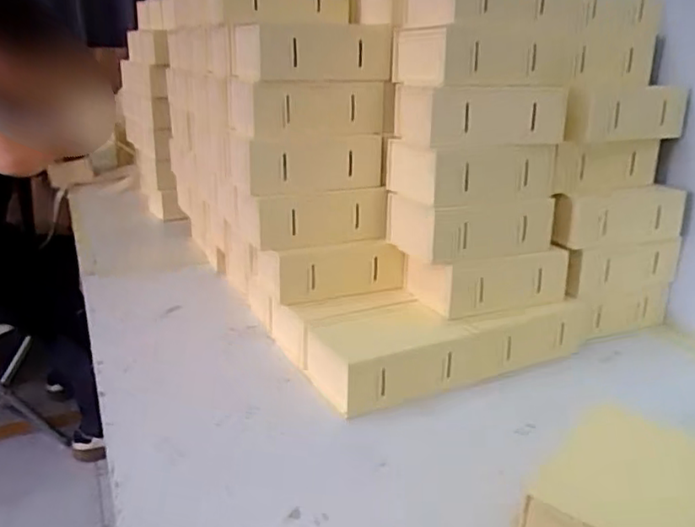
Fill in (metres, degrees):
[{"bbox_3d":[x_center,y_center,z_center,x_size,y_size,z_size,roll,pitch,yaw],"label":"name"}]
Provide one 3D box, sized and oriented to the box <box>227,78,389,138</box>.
[{"bbox_3d":[-0.048,-0.192,0.754,0.175,0.057,0.107,-8,22,-23],"label":"box"}]

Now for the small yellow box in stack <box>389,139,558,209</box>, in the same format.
[{"bbox_3d":[0.139,-0.112,0.722,0.159,0.058,0.108,-8,22,-23],"label":"small yellow box in stack"}]

